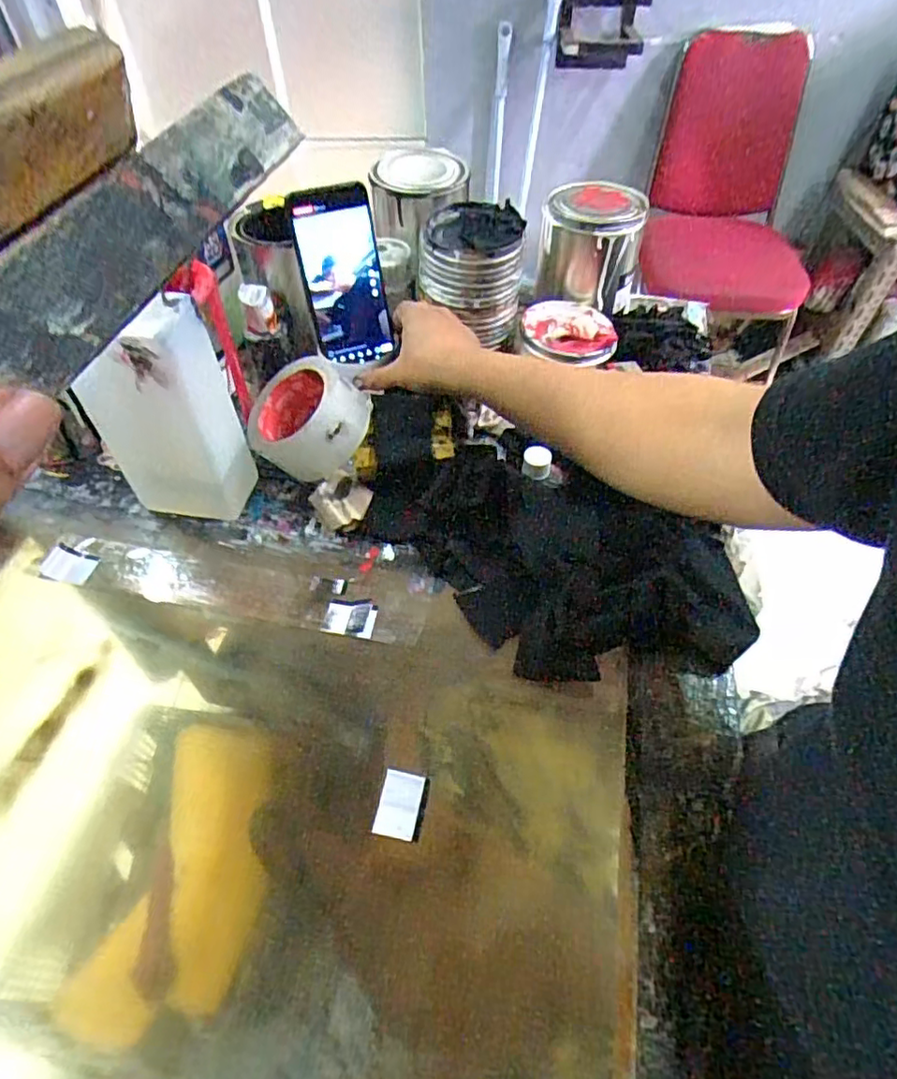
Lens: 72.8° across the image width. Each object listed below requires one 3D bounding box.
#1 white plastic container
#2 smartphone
[{"bbox_3d":[-0.233,-0.102,0.503,0.091,0.202,0.075,9,52,7],"label":"white plastic container"},{"bbox_3d":[-0.100,-0.249,0.584,0.075,0.157,0.010,-19,38,-13],"label":"smartphone"}]

